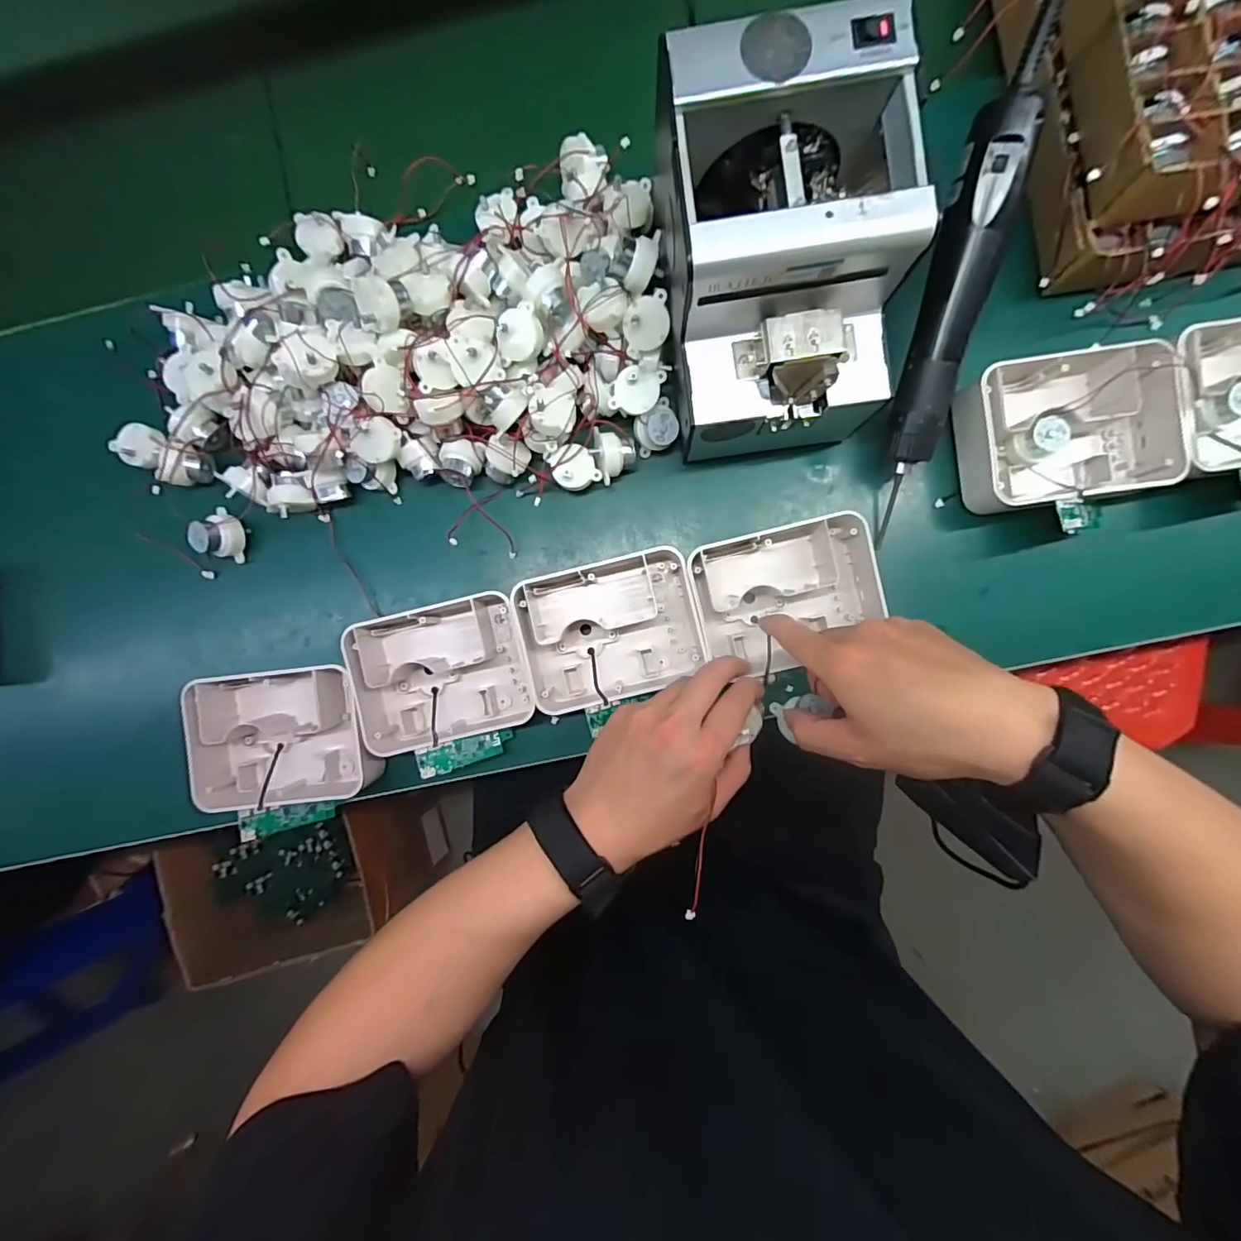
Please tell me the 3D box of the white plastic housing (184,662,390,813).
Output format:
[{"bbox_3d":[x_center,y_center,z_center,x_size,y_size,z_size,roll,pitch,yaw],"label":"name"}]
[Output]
[{"bbox_3d":[-0.251,0.089,0.399,0.130,0.043,0.104,-6,87,4],"label":"white plastic housing"}]

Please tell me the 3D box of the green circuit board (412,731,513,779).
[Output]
[{"bbox_3d":[-0.116,0.099,0.396,0.070,0.005,0.021,-12,90,-28],"label":"green circuit board"}]

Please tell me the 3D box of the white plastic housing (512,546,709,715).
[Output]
[{"bbox_3d":[-0.007,0.006,0.392,0.129,0.044,0.103,-13,87,3],"label":"white plastic housing"}]

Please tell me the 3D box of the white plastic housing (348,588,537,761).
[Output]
[{"bbox_3d":[-0.133,0.038,0.395,0.128,0.036,0.106,-11,87,3],"label":"white plastic housing"}]

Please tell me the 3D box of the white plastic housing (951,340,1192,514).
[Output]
[{"bbox_3d":[0.314,-0.137,0.375,0.134,0.047,0.106,-9,87,3],"label":"white plastic housing"}]

